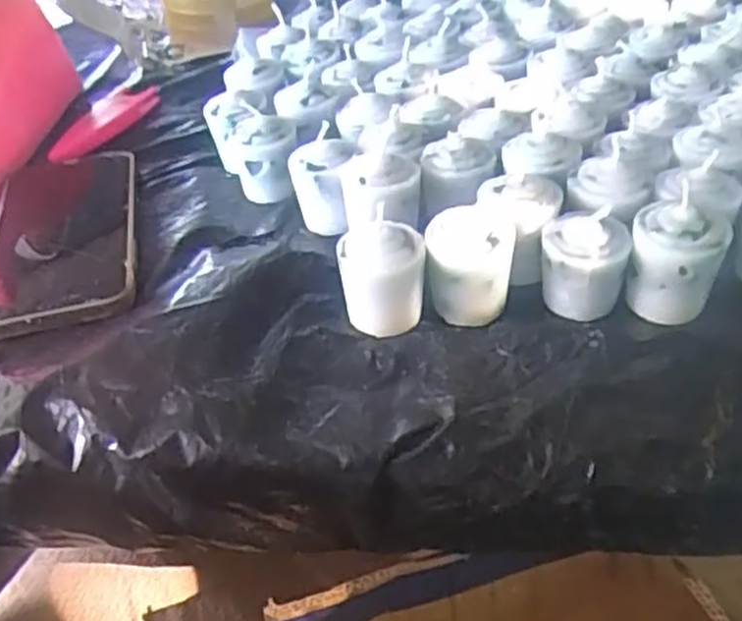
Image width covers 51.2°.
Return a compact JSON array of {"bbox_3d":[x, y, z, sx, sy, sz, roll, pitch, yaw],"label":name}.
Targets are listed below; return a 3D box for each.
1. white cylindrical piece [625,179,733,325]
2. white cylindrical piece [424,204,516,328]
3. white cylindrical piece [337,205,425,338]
[{"bbox_3d":[0.130,-0.022,0.330,0.037,0.049,0.033,10,44,18],"label":"white cylindrical piece"},{"bbox_3d":[0.044,-0.019,0.340,0.036,0.044,0.029,-3,41,4],"label":"white cylindrical piece"},{"bbox_3d":[0.005,-0.015,0.338,0.035,0.045,0.030,-8,41,-1],"label":"white cylindrical piece"}]

